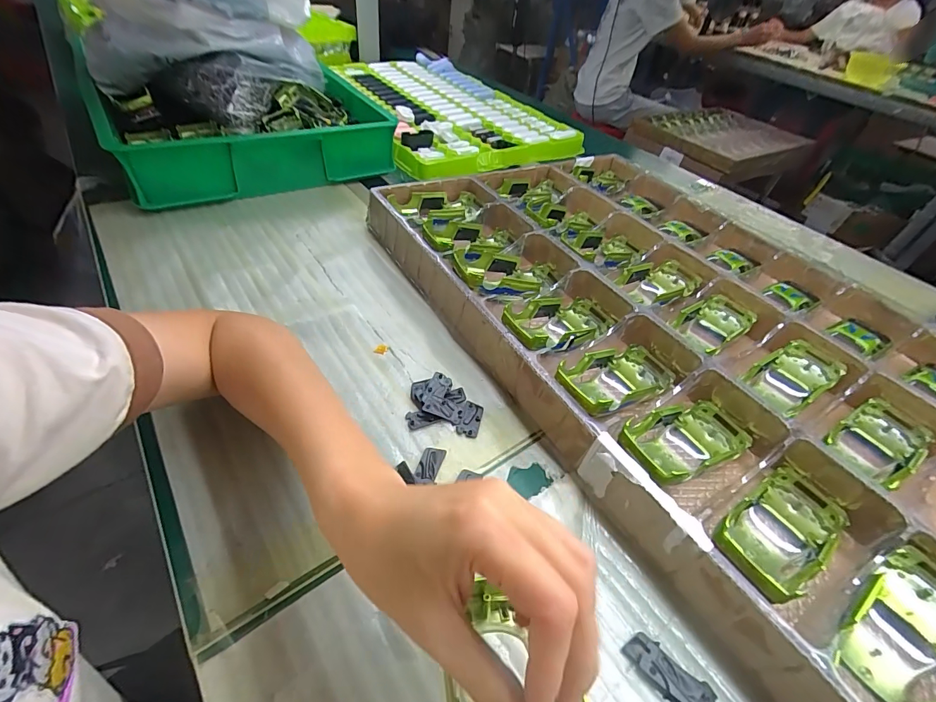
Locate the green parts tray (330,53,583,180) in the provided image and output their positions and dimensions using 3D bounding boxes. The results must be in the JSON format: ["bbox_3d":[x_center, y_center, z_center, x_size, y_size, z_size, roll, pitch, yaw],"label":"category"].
[{"bbox_3d":[-0.045,-0.541,0.897,0.377,0.039,0.586,-15,51,-22],"label":"green parts tray"}]

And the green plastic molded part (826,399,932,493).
[{"bbox_3d":[0.368,0.081,0.366,0.079,0.024,0.057,-18,52,-24],"label":"green plastic molded part"}]

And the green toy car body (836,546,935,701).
[{"bbox_3d":[0.264,0.171,0.247,0.118,0.030,0.057,-23,54,-28],"label":"green toy car body"}]

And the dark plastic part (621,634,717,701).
[{"bbox_3d":[0.118,0.189,0.235,0.033,0.006,0.050,-16,51,-23],"label":"dark plastic part"}]

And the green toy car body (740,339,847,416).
[{"bbox_3d":[0.321,0.025,0.404,0.099,0.030,0.050,-21,53,-26],"label":"green toy car body"}]

